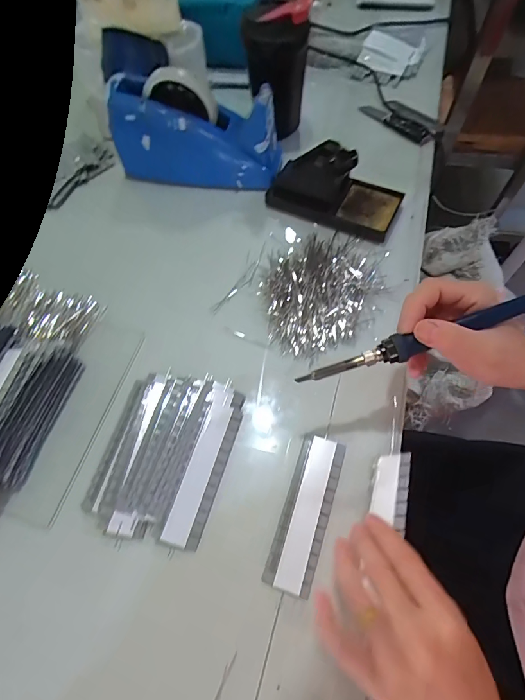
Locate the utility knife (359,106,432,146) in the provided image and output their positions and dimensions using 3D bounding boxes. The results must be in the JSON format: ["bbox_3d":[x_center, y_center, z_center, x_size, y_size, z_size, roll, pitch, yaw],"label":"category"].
[{"bbox_3d":[0.191,-0.329,0.556,0.028,0.012,0.114,-39,68,-16],"label":"utility knife"}]

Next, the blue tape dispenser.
[{"bbox_3d":[-0.084,-0.273,0.487,0.202,0.116,0.073,11,64,8],"label":"blue tape dispenser"}]

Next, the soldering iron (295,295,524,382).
[{"bbox_3d":[0.134,-0.012,0.296,0.218,0.015,0.020,-19,62,3],"label":"soldering iron"}]

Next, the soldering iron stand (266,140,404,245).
[{"bbox_3d":[0.086,-0.201,0.462,0.154,0.068,0.073,25,67,14],"label":"soldering iron stand"}]

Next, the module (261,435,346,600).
[{"bbox_3d":[0.038,0.137,0.333,0.039,0.006,0.124,17,65,10],"label":"module"}]

